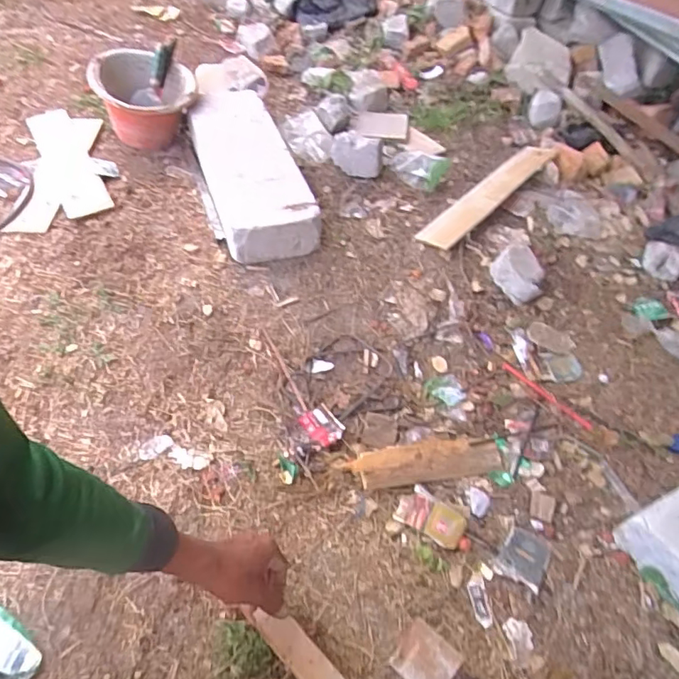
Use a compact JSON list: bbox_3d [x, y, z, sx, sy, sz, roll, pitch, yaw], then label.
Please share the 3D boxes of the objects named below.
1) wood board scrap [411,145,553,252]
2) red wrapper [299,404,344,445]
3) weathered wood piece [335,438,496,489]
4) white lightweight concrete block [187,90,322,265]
[{"bbox_3d":[0.376,-0.371,1.299,0.089,0.019,0.485,33,62,31],"label":"wood board scrap"},{"bbox_3d":[-0.030,0.147,0.896,0.058,0.013,0.076,-30,59,-27],"label":"red wrapper"},{"bbox_3d":[0.141,0.204,0.865,0.269,0.018,0.070,-7,51,-11],"label":"weathered wood piece"},{"bbox_3d":[-0.223,-0.417,1.250,0.200,0.104,0.572,-13,53,-16],"label":"white lightweight concrete block"}]

